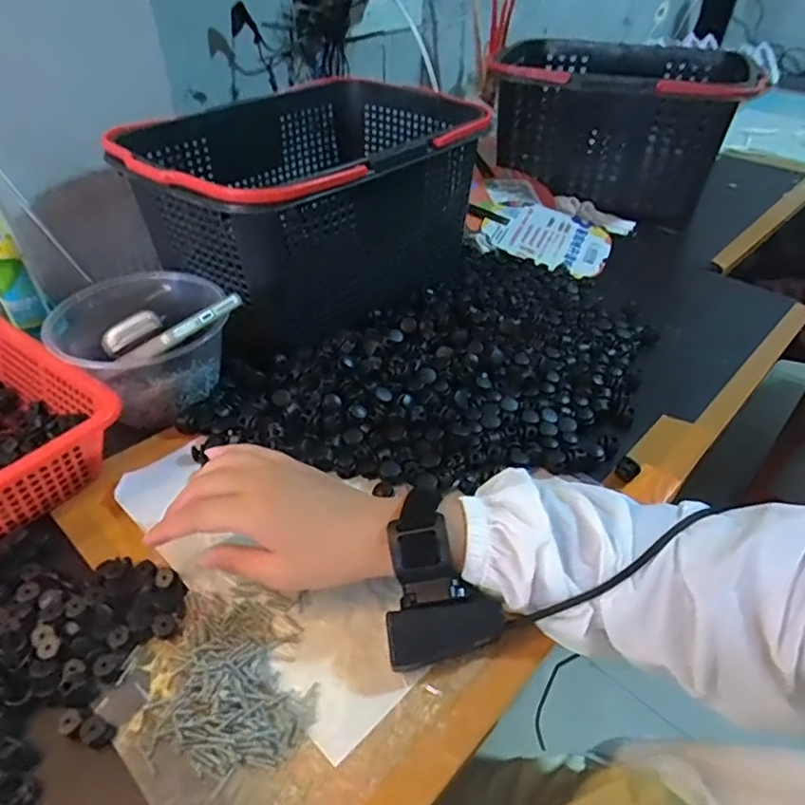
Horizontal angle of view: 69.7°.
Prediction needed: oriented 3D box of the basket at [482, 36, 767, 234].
[{"bbox_3d":[0.335,-0.460,0.921,0.341,0.182,0.325,14,42,15],"label":"basket"}]

